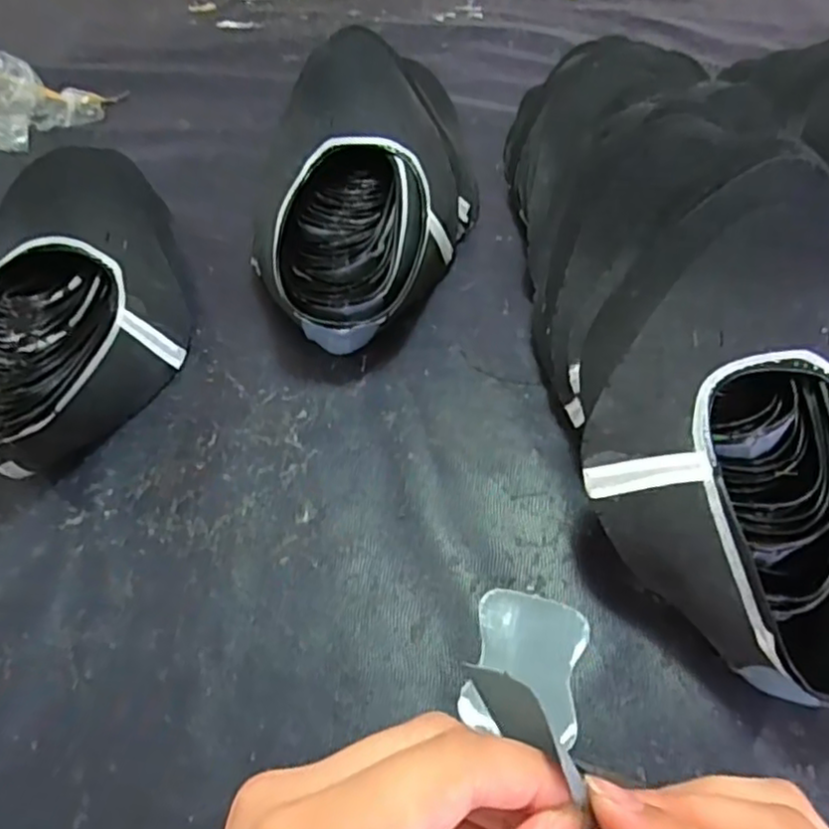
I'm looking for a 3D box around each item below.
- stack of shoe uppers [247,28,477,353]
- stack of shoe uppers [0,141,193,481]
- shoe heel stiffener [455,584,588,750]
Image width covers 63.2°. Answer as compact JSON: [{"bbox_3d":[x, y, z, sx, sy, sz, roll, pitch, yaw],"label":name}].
[{"bbox_3d":[-0.032,-0.186,0.530,0.151,0.140,0.289,2,52,4],"label":"stack of shoe uppers"},{"bbox_3d":[-0.240,-0.076,0.482,0.130,0.095,0.250,-8,52,-4],"label":"stack of shoe uppers"},{"bbox_3d":[0.059,0.131,0.355,0.058,0.005,0.073,11,53,11],"label":"shoe heel stiffener"}]

